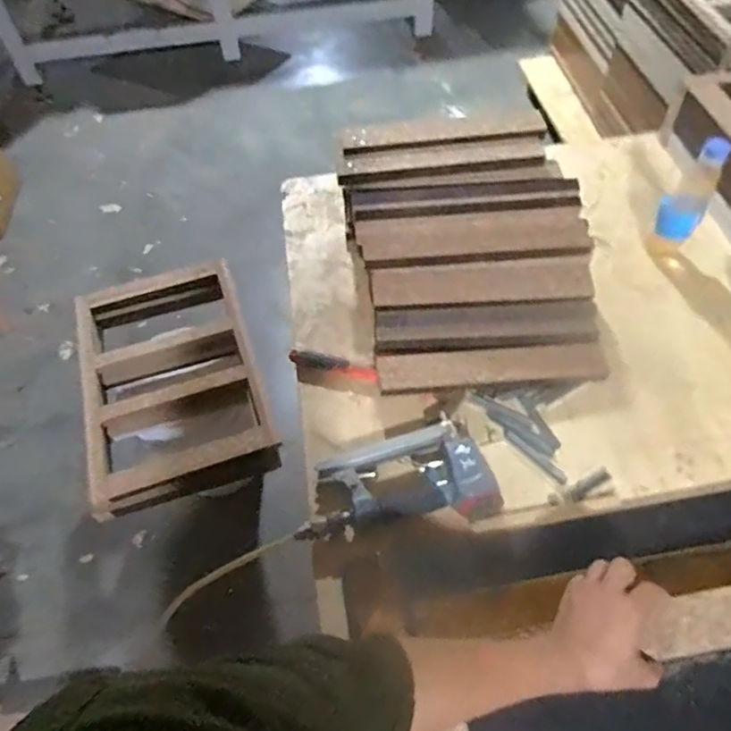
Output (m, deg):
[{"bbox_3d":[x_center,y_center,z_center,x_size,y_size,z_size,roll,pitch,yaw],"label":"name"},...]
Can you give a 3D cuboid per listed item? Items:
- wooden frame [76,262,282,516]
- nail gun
[{"bbox_3d":[-0.436,0.022,1.297,0.383,0.116,0.579,-17,55,-8],"label":"wooden frame"},{"bbox_3d":[0.034,0.136,0.708,0.224,0.051,0.119,-10,54,-3],"label":"nail gun"}]

